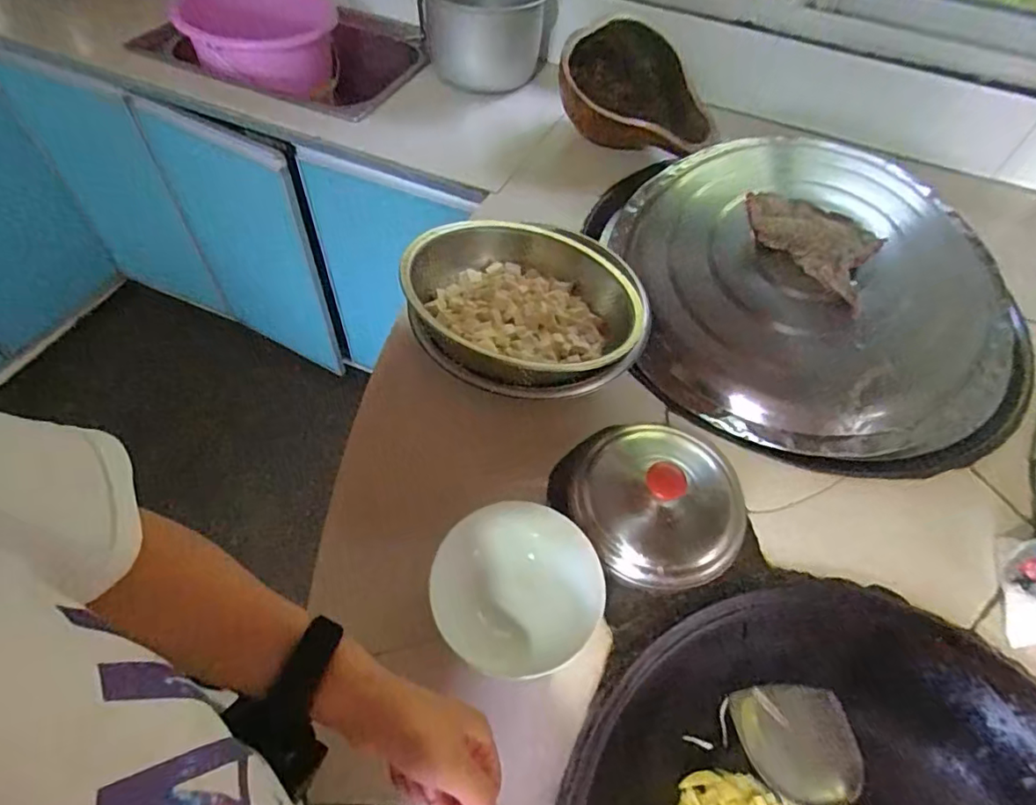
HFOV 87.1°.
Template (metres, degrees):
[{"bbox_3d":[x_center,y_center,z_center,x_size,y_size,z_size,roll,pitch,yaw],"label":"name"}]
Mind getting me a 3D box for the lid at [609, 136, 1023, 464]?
[{"bbox_3d":[0.388,-0.166,0.721,0.428,0.127,0.478,-10,56,-12],"label":"lid"}]

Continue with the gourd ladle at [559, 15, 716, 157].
[{"bbox_3d":[0.196,-0.523,0.917,0.245,0.150,0.131,7,55,0],"label":"gourd ladle"}]

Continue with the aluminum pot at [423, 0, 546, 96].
[{"bbox_3d":[-0.067,-0.716,1.060,0.235,0.173,0.246,2,55,-4],"label":"aluminum pot"}]

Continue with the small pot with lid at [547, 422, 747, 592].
[{"bbox_3d":[0.145,0.093,0.563,0.176,0.062,0.183,2,55,-4],"label":"small pot with lid"}]

